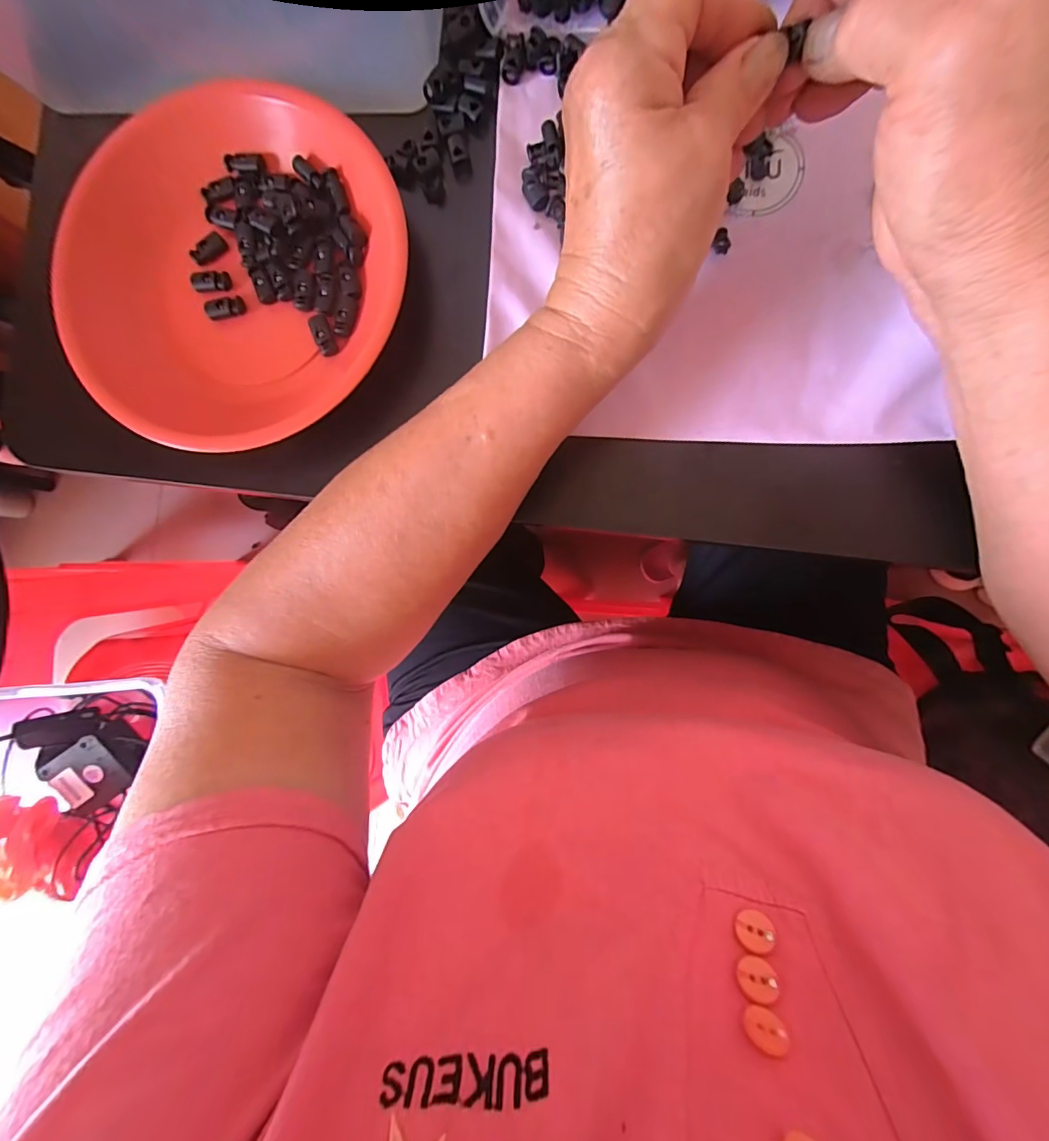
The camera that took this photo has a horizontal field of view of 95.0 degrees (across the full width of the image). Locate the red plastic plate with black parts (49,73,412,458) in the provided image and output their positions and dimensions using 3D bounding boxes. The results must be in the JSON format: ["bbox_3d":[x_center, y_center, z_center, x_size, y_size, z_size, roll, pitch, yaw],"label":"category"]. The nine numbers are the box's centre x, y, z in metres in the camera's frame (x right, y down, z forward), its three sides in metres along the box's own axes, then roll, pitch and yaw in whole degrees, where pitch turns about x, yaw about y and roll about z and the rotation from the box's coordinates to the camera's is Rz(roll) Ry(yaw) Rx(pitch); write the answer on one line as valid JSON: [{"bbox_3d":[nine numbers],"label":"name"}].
[{"bbox_3d":[-0.157,-0.161,0.268,0.192,0.038,0.184,0,89,6],"label":"red plastic plate with black parts"}]

